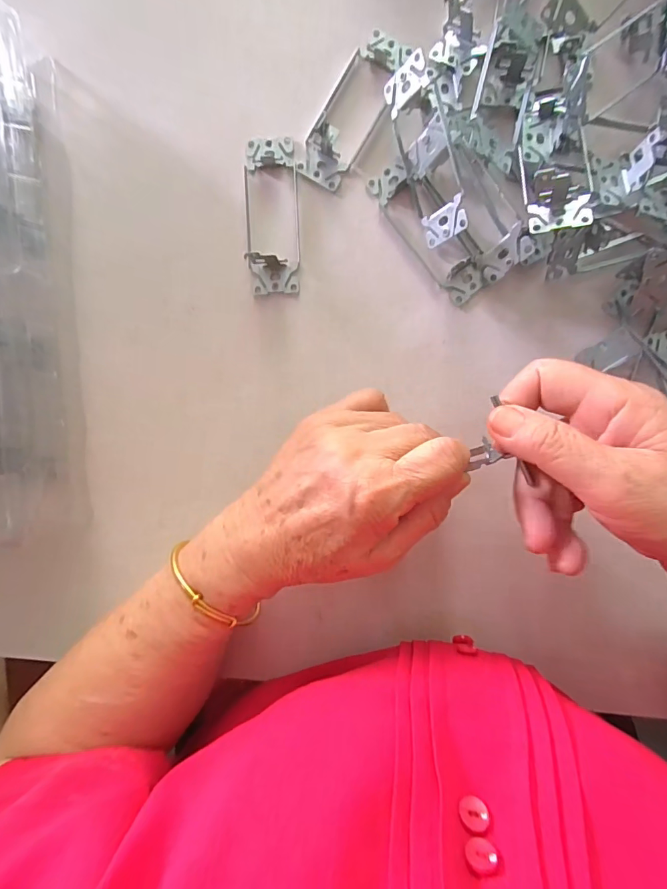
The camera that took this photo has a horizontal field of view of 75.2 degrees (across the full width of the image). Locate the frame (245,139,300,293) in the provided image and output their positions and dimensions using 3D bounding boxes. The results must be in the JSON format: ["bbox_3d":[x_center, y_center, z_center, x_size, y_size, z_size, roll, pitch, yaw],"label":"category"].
[{"bbox_3d":[-0.043,-0.159,0.295,0.037,0.019,0.105,-2,92,5],"label":"frame"}]

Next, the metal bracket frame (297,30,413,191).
[{"bbox_3d":[0.013,-0.227,0.288,0.036,0.017,0.104,31,94,3],"label":"metal bracket frame"}]

